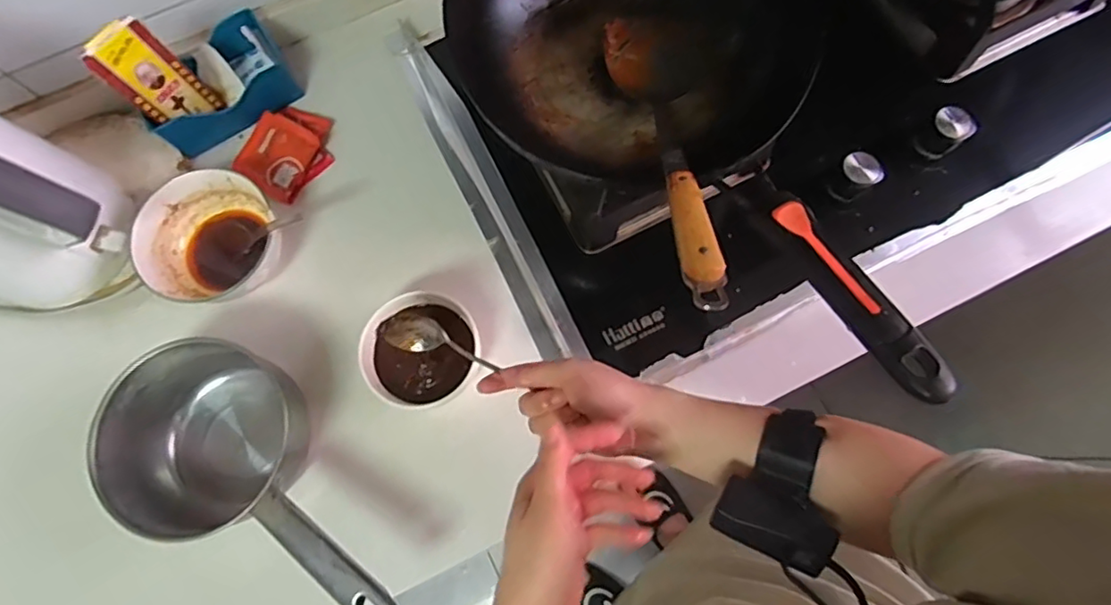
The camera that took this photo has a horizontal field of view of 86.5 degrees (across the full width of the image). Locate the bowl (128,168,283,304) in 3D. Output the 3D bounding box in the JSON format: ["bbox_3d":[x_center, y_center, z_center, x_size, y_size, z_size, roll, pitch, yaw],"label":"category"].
[{"bbox_3d":[-0.314,-0.053,0.546,0.116,0.062,0.113,0,75,1],"label":"bowl"}]

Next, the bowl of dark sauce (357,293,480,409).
[{"bbox_3d":[-0.121,0.045,0.539,0.101,0.050,0.096,0,75,1],"label":"bowl of dark sauce"}]

